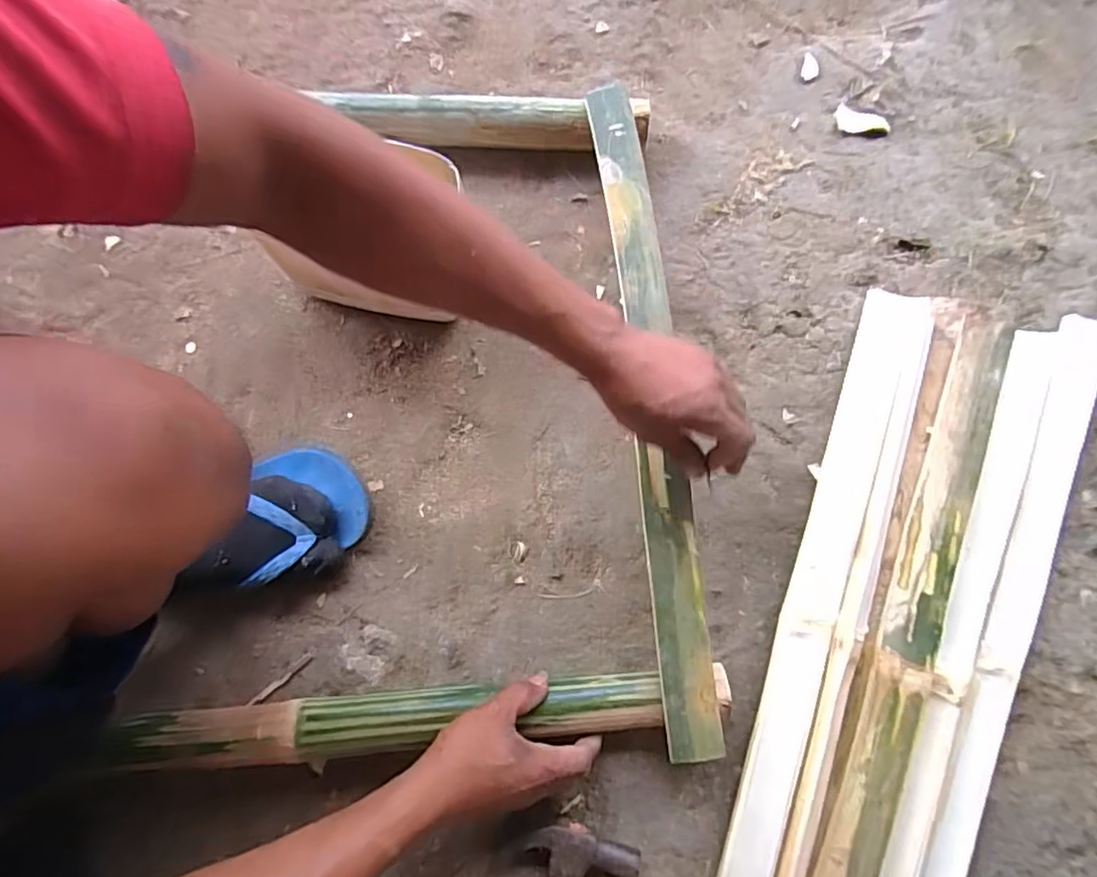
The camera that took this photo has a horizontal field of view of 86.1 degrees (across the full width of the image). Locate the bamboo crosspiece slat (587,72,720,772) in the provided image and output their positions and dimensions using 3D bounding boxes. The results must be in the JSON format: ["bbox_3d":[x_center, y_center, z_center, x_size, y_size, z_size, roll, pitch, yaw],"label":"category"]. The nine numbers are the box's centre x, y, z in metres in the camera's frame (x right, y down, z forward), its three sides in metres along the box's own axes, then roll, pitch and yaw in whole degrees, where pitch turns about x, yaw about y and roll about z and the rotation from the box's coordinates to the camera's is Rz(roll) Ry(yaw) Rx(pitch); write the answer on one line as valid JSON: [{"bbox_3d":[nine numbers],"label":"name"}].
[{"bbox_3d":[0.088,-0.052,0.512,0.046,0.017,0.590,-4,76,0],"label":"bamboo crosspiece slat"}]

